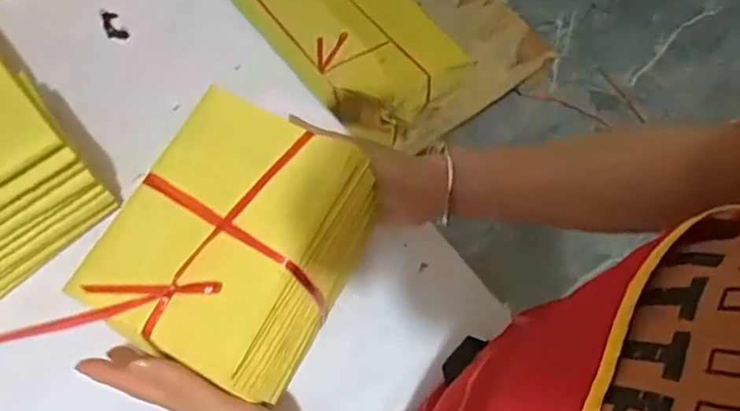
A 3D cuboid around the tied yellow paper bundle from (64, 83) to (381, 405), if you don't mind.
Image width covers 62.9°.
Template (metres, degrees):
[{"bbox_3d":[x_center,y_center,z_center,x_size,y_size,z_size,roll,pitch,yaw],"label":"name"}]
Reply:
[{"bbox_3d":[-0.084,0.022,0.387,0.135,0.069,0.157,28,68,10],"label":"tied yellow paper bundle"}]

